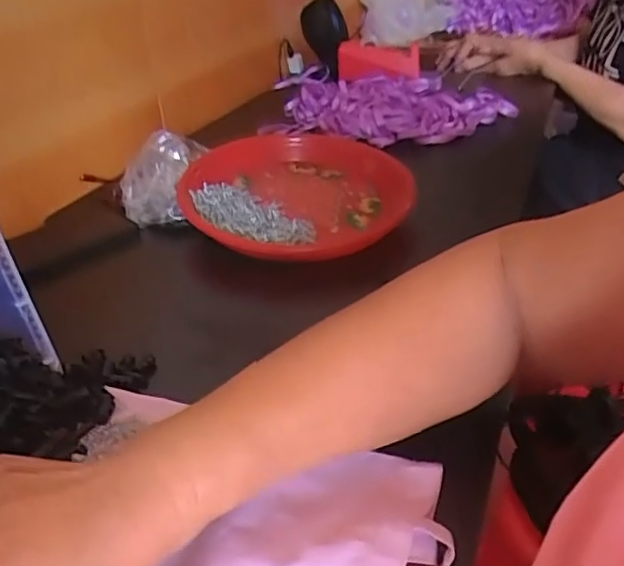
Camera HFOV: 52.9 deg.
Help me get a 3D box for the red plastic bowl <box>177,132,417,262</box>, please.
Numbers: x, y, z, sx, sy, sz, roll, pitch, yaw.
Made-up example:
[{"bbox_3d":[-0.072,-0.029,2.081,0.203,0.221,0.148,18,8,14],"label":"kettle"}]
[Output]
[{"bbox_3d":[-0.010,-0.104,0.670,0.231,0.043,0.267,1,31,6],"label":"red plastic bowl"}]

